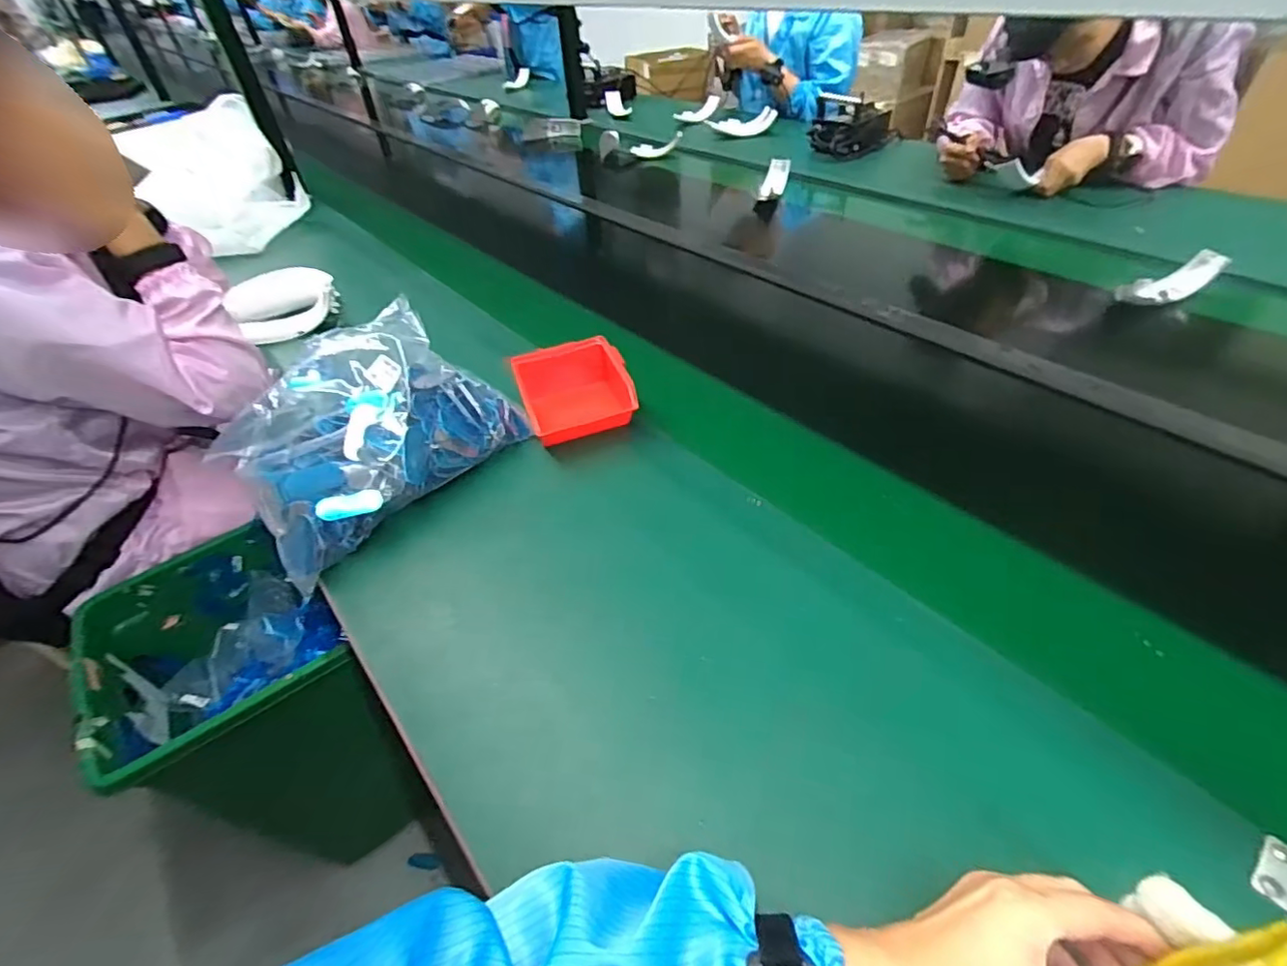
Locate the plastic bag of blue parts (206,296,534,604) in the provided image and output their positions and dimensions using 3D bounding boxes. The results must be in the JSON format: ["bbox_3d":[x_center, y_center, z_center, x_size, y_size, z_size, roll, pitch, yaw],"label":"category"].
[{"bbox_3d":[-0.308,-0.073,0.639,0.279,0.108,0.248,-33,50,-25],"label":"plastic bag of blue parts"}]

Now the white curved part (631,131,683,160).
[{"bbox_3d":[0.040,-0.896,1.543,0.140,0.017,0.046,-17,89,3],"label":"white curved part"}]

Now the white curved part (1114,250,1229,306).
[{"bbox_3d":[0.772,-0.295,0.842,0.150,0.034,0.058,-23,44,7],"label":"white curved part"}]

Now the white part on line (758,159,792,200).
[{"bbox_3d":[0.291,-0.667,1.271,0.045,0.021,0.128,14,67,20],"label":"white part on line"}]

